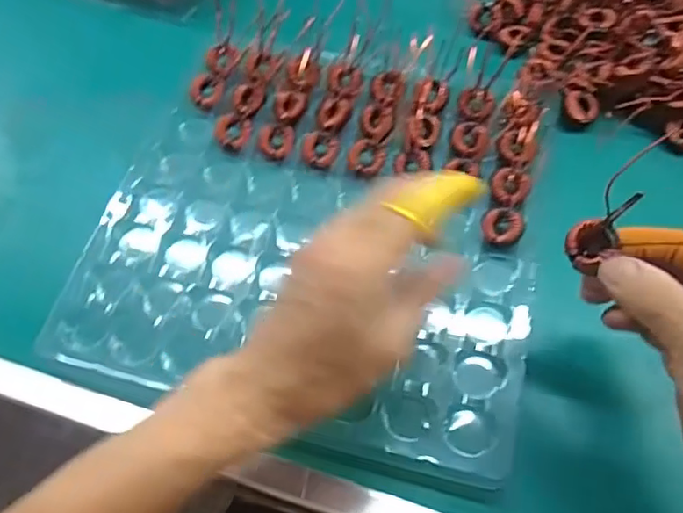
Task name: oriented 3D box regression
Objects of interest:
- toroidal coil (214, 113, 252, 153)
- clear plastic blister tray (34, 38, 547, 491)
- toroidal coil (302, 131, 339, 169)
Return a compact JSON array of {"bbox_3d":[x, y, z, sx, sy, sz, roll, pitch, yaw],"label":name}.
[{"bbox_3d":[-0.079,-0.092,0.424,0.025,0.009,0.028,-17,63,-6],"label":"toroidal coil"},{"bbox_3d":[-0.012,-0.023,0.388,0.278,0.024,0.269,13,64,9],"label":"clear plastic blister tray"},{"bbox_3d":[-0.015,-0.077,0.415,0.025,0.006,0.027,-1,63,2],"label":"toroidal coil"}]

